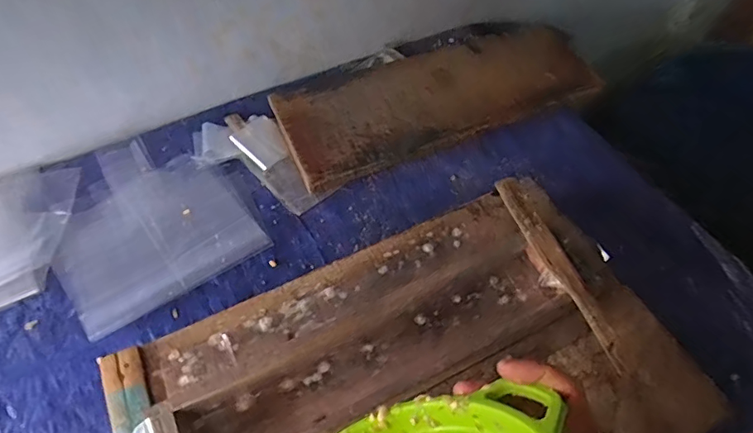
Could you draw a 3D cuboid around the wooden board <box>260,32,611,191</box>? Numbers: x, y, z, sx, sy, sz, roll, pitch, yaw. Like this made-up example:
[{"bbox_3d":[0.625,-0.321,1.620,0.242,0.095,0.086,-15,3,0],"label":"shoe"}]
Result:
[{"bbox_3d":[0.098,-0.183,0.763,0.483,0.045,0.209,-16,57,-11],"label":"wooden board"}]

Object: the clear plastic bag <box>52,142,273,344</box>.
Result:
[{"bbox_3d":[-0.303,-0.001,0.654,0.227,0.013,0.268,-31,61,-20],"label":"clear plastic bag"}]

